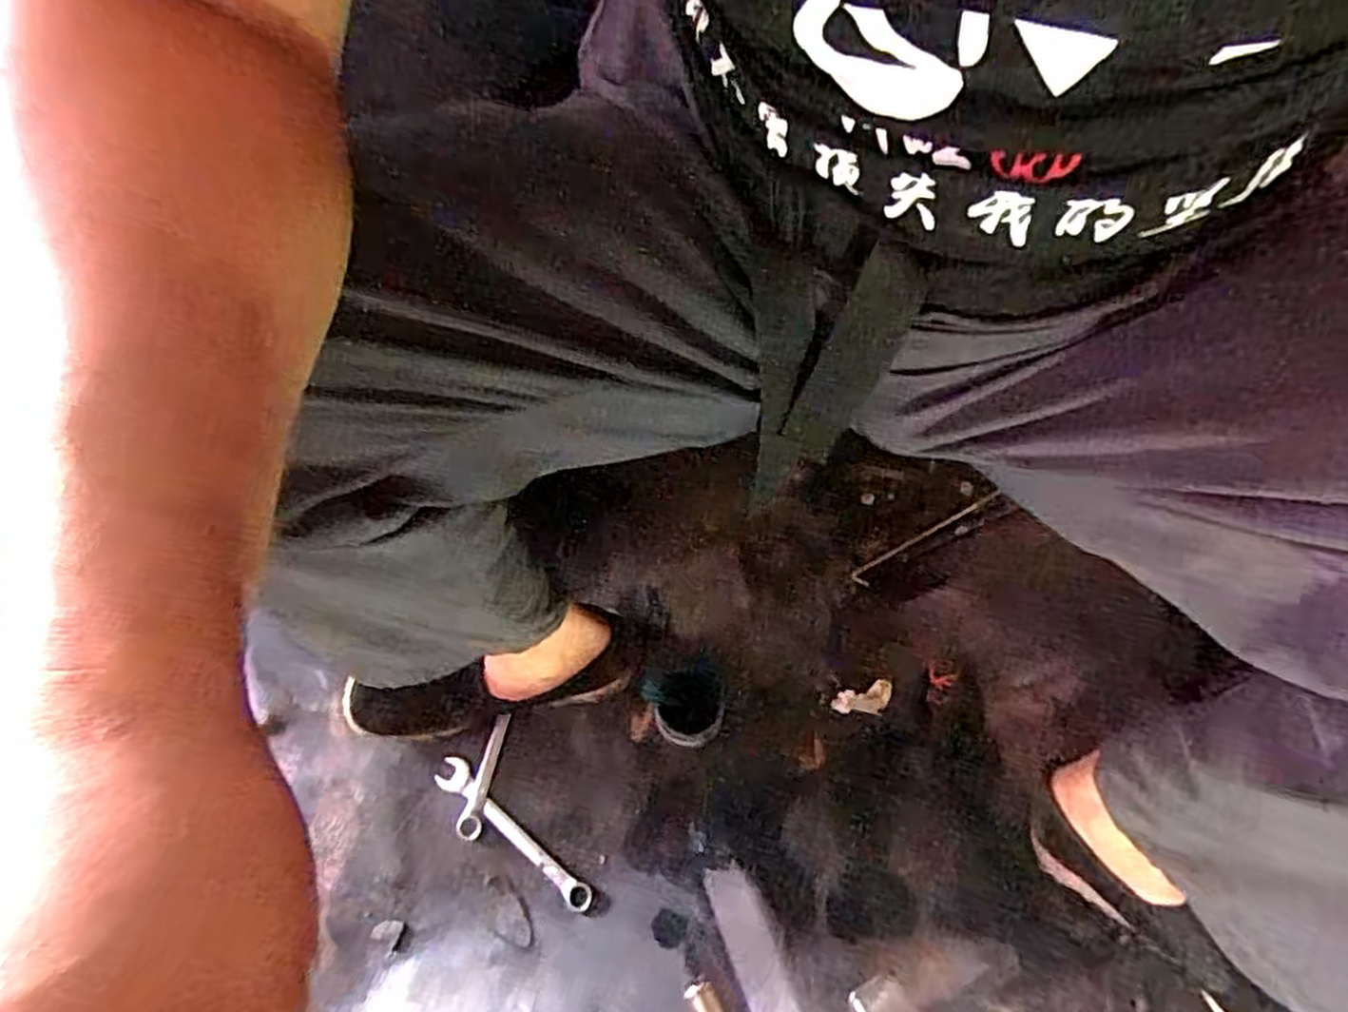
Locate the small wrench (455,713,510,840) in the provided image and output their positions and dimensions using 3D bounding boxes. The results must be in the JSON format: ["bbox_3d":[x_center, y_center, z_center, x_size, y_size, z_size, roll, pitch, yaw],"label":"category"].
[{"bbox_3d":[-0.168,0.237,0.661,0.019,0.007,0.106,10,65,4],"label":"small wrench"}]

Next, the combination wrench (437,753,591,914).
[{"bbox_3d":[-0.138,0.278,0.641,0.172,0.007,0.028,35,70,15],"label":"combination wrench"}]

